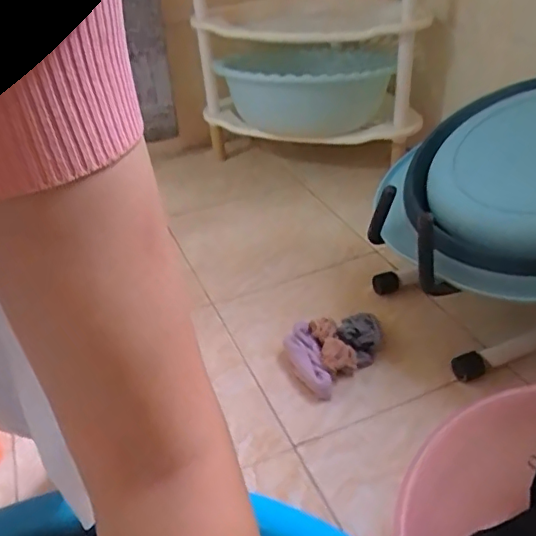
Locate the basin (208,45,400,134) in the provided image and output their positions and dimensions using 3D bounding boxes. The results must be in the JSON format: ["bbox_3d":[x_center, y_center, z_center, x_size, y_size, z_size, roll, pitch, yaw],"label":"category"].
[{"bbox_3d":[0.100,-0.369,1.142,0.306,0.162,0.346,5,35,13],"label":"basin"}]

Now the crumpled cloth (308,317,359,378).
[{"bbox_3d":[0.079,0.106,0.729,0.049,0.057,0.079,-19,37,-21],"label":"crumpled cloth"}]

